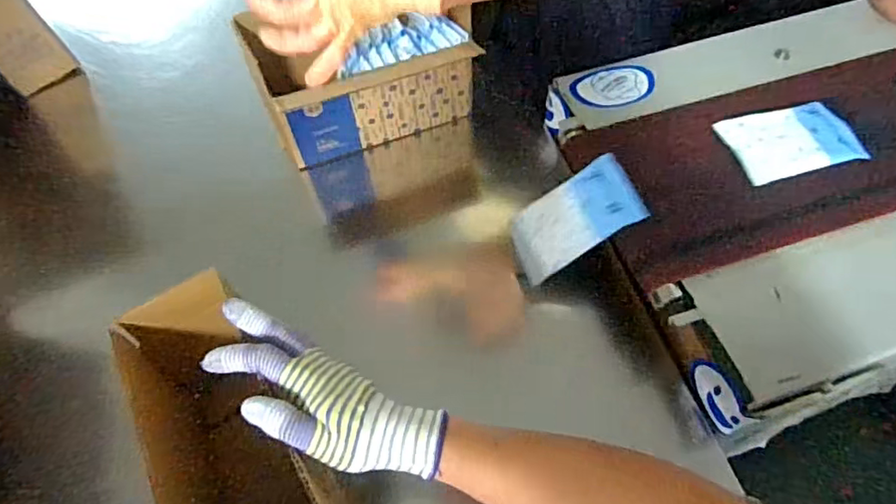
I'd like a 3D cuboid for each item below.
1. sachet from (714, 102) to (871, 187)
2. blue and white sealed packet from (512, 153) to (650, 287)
[{"bbox_3d":[0.365,-0.121,0.606,0.130,0.013,0.084,-15,59,-4],"label":"sachet"},{"bbox_3d":[0.128,-0.036,0.599,0.137,0.012,0.085,-34,60,22],"label":"blue and white sealed packet"}]

